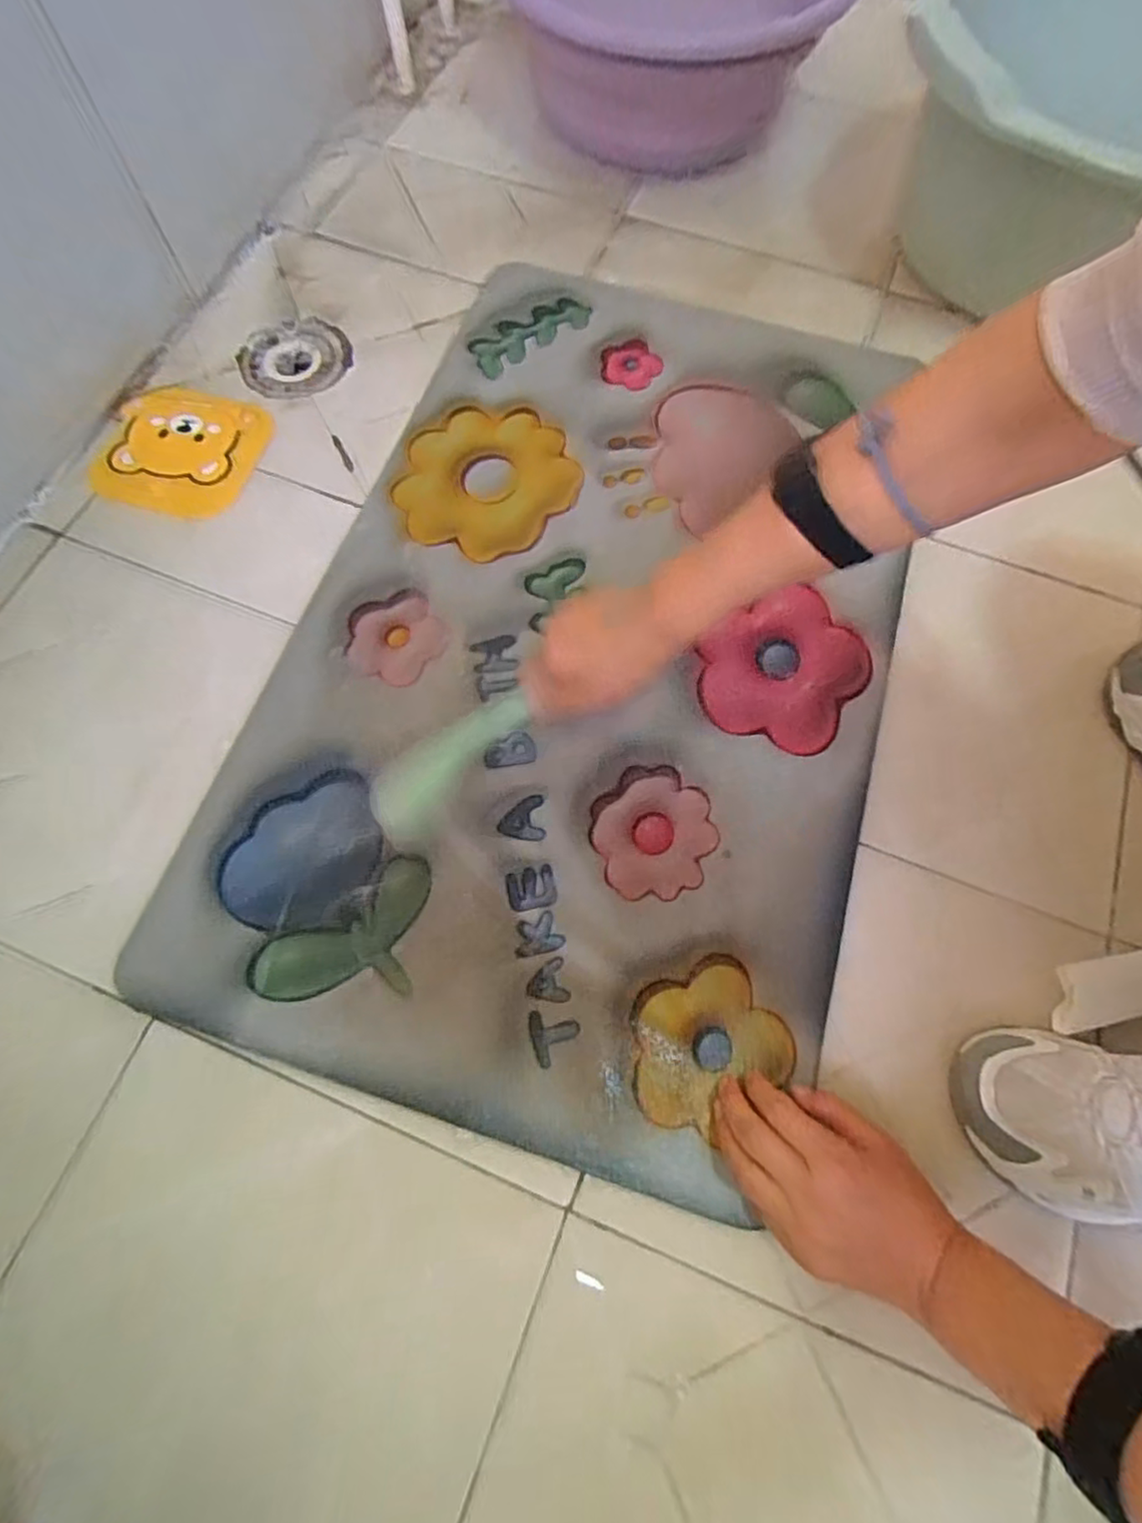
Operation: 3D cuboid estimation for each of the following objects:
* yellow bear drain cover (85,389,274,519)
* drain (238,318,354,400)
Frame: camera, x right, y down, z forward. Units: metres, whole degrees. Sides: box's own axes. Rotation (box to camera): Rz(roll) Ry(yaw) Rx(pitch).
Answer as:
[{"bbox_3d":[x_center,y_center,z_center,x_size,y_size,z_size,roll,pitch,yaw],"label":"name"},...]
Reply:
[{"bbox_3d":[-0.356,-0.282,0.604,0.142,0.009,0.130,10,76,0],"label":"yellow bear drain cover"},{"bbox_3d":[-0.272,-0.398,0.657,0.103,0.013,0.103,-5,72,-2],"label":"drain"}]

